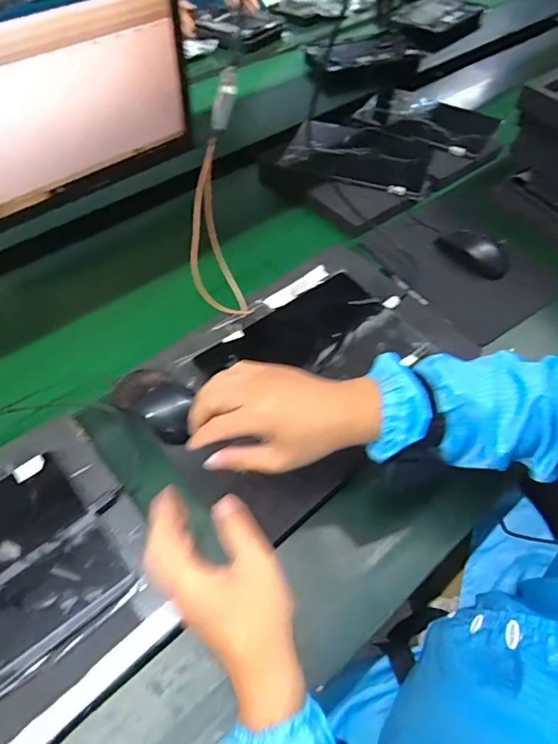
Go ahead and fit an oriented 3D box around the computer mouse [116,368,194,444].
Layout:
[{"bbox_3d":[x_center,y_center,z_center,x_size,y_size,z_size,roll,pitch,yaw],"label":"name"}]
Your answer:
[{"bbox_3d":[-0.138,0.034,0.530,0.089,0.029,0.060,21,57,13],"label":"computer mouse"}]

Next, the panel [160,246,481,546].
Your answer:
[{"bbox_3d":[0.039,-0.004,0.589,0.388,0.043,0.239,-38,64,-24],"label":"panel"}]

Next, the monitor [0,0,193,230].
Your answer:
[{"bbox_3d":[-0.284,-0.367,0.653,0.358,0.250,0.038,-35,63,-23],"label":"monitor"}]

